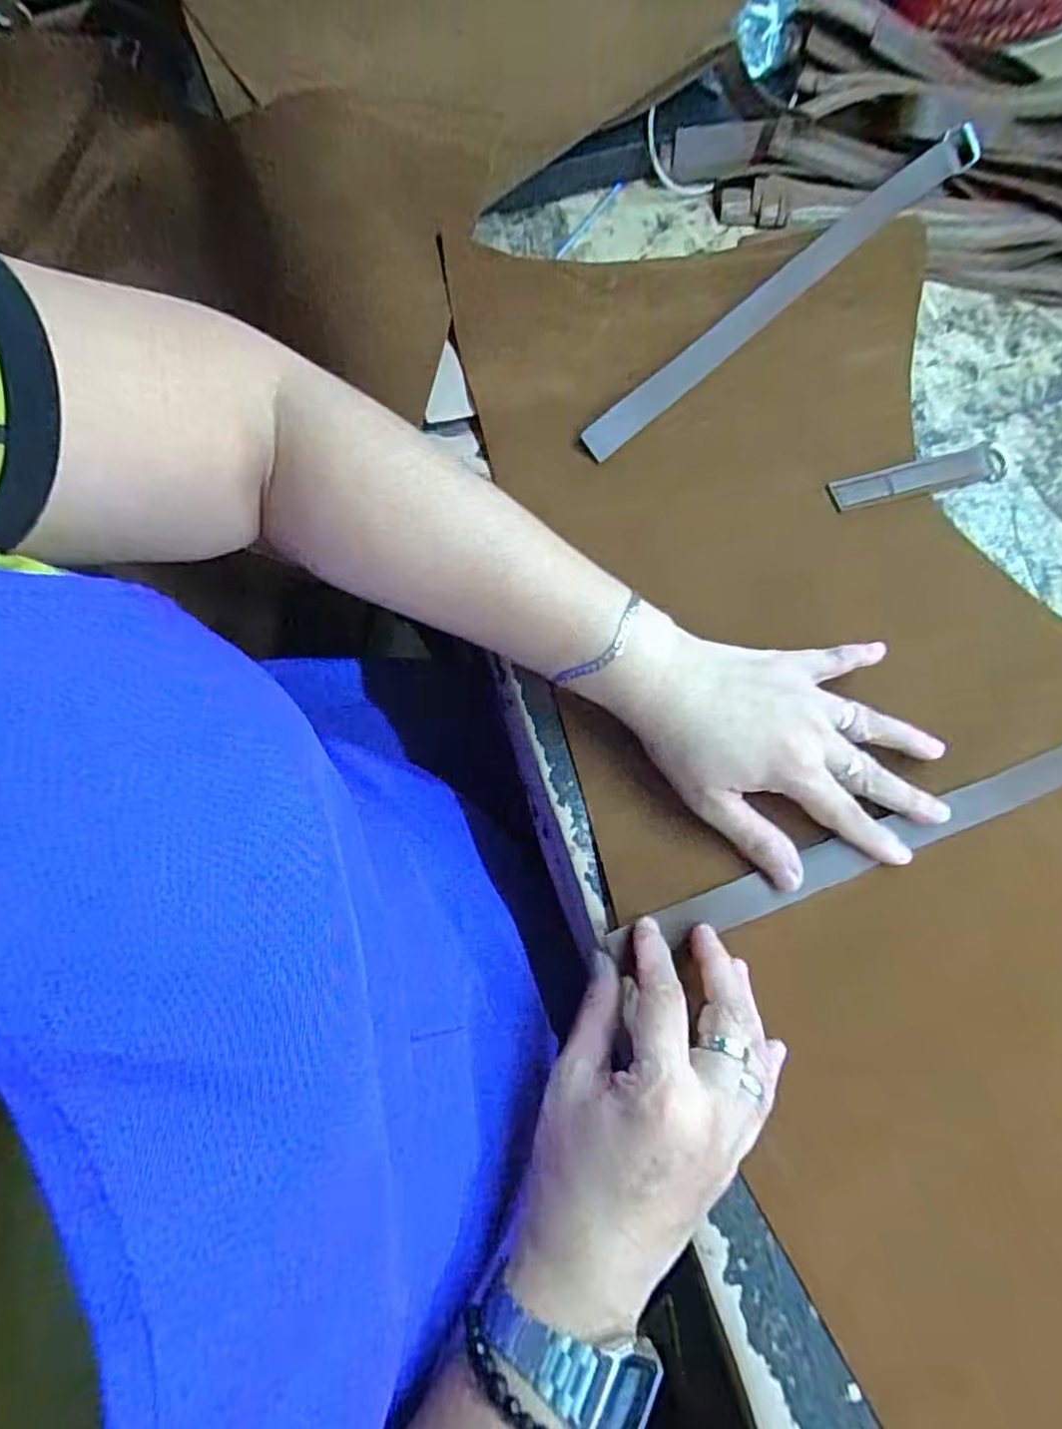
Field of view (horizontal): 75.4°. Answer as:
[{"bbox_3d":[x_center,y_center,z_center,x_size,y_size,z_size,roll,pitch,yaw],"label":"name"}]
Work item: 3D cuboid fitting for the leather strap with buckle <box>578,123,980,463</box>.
[{"bbox_3d":[0.152,-0.263,0.420,0.320,0.033,0.029,-39,79,-11],"label":"leather strap with buckle"}]

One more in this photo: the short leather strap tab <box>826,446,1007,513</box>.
[{"bbox_3d":[0.229,-0.138,0.405,0.111,0.007,0.023,-15,75,-6],"label":"short leather strap tab"}]

